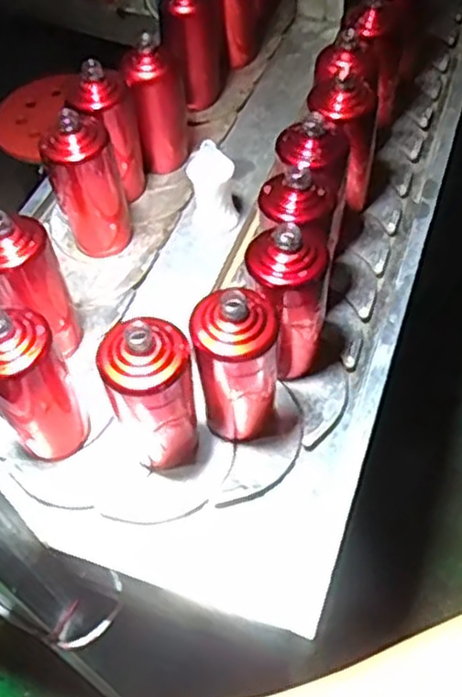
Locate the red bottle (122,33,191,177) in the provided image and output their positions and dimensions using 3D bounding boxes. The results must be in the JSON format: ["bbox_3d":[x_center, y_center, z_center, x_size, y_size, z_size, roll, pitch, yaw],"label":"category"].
[{"bbox_3d":[-0.105,-0.338,1.014,0.069,0.179,0.068,-2,55,3],"label":"red bottle"}]

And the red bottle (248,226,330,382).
[{"bbox_3d":[0.061,-0.050,0.764,0.081,0.168,0.072,-14,55,-5],"label":"red bottle"}]

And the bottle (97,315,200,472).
[{"bbox_3d":[-0.073,0.050,0.707,0.080,0.196,0.067,-18,56,-8],"label":"bottle"}]

